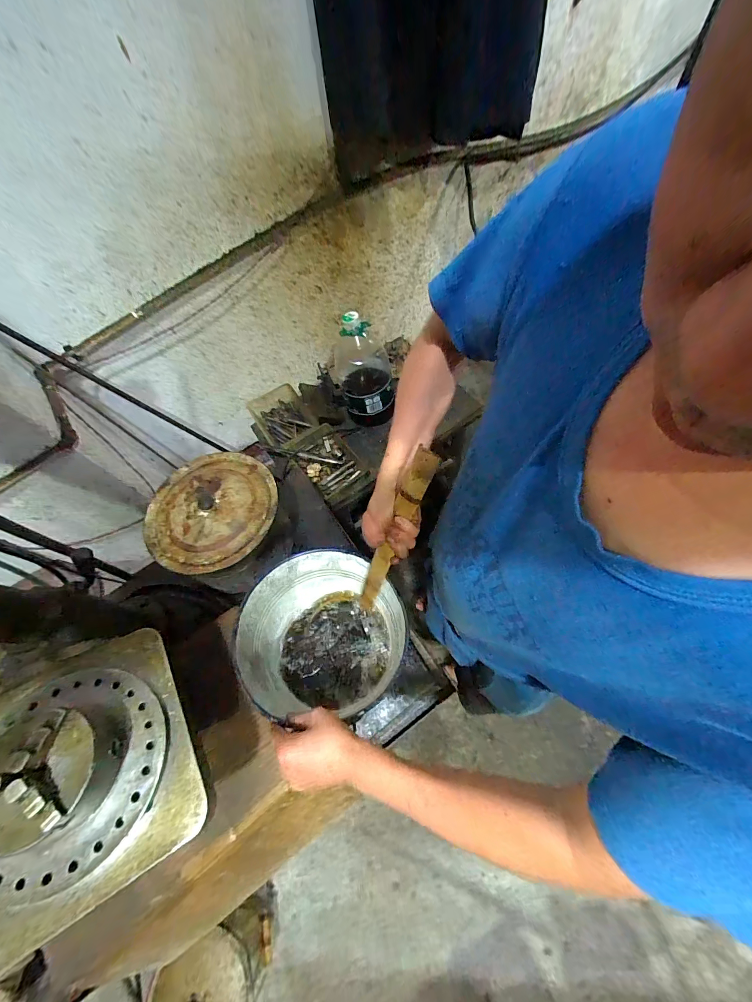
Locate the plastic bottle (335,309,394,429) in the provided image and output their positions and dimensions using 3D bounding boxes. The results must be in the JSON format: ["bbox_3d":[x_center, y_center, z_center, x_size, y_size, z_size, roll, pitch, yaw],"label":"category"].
[{"bbox_3d":[-0.024,-0.404,1.087,0.157,0.333,0.185,-2,64,4],"label":"plastic bottle"}]

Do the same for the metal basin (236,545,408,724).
[{"bbox_3d":[-0.076,0.210,0.572,0.232,0.136,0.217,0,67,1],"label":"metal basin"}]

